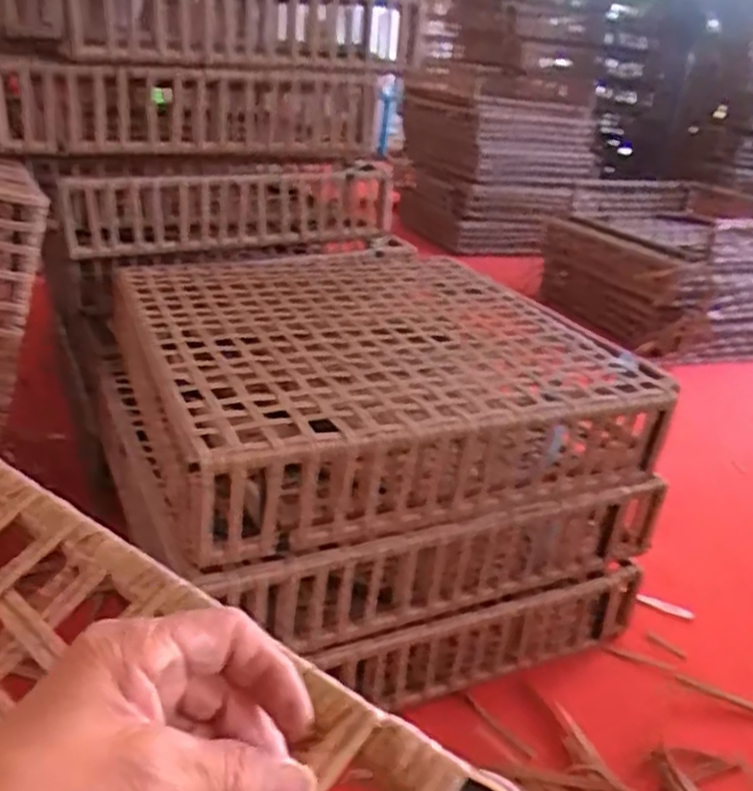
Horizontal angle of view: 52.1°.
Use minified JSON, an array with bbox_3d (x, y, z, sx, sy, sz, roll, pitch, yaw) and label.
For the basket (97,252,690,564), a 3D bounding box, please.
[{"bbox_3d":[-0.002,-0.036,1.121,0.634,0.158,0.568,-7,30,-24],"label":"basket"}]

